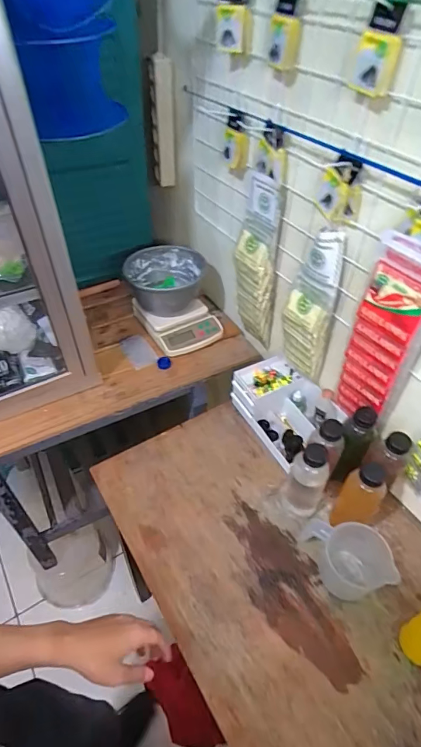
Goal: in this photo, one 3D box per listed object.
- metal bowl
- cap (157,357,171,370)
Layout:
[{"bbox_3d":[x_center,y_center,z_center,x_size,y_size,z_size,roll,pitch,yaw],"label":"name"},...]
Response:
[{"bbox_3d":[-0.107,-0.221,1.022,0.187,0.103,0.187,1,46,-1],"label":"metal bowl"},{"bbox_3d":[-0.107,-0.024,0.961,0.030,0.018,0.031,1,46,-1],"label":"cap"}]

